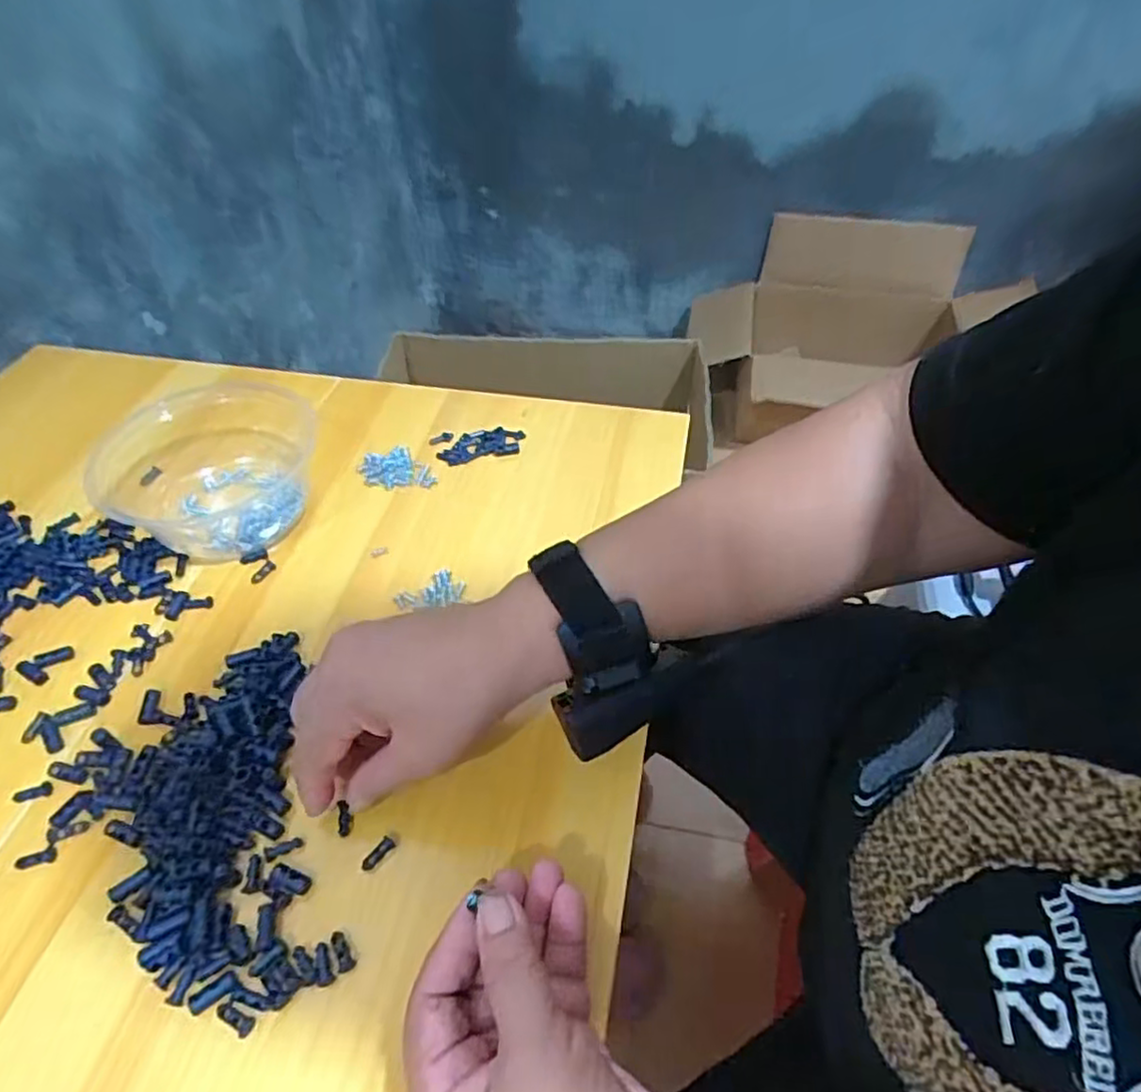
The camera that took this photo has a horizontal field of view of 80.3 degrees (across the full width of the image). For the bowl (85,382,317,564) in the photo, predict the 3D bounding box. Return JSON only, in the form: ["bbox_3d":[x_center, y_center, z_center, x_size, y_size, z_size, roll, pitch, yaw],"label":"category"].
[{"bbox_3d":[-0.245,-0.060,0.466,0.147,0.054,0.147,-1,49,1],"label":"bowl"}]

